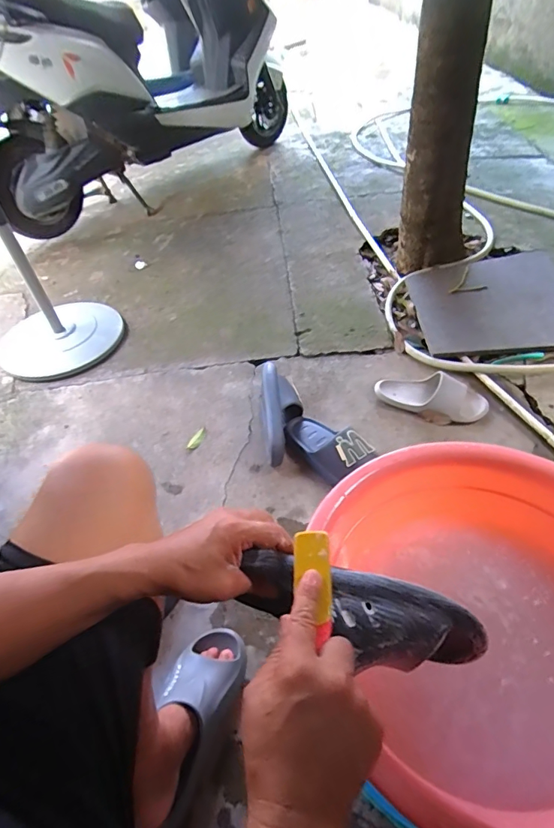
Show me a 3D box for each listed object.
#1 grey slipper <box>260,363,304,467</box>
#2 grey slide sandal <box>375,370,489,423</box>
[{"bbox_3d":[0.013,-0.004,1.123,0.097,0.108,0.295,-9,48,-1],"label":"grey slipper"},{"bbox_3d":[0.404,-0.055,1.169,0.273,0.069,0.126,16,52,20],"label":"grey slide sandal"}]

